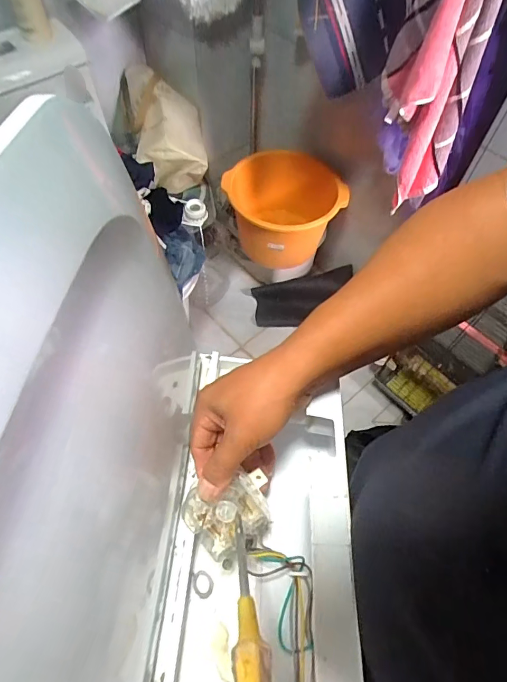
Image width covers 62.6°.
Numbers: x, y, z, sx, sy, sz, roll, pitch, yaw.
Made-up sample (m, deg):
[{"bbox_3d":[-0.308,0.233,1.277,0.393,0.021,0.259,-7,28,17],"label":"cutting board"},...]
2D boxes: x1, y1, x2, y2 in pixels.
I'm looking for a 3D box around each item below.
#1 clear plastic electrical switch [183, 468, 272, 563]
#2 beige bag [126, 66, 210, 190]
[{"bbox_3d":[-0.019,0.148,0.355,0.073,0.024,0.053,-16,61,-12],"label":"clear plastic electrical switch"},{"bbox_3d":[-0.241,-0.579,1.209,0.198,0.298,0.162,-5,60,-6],"label":"beige bag"}]

